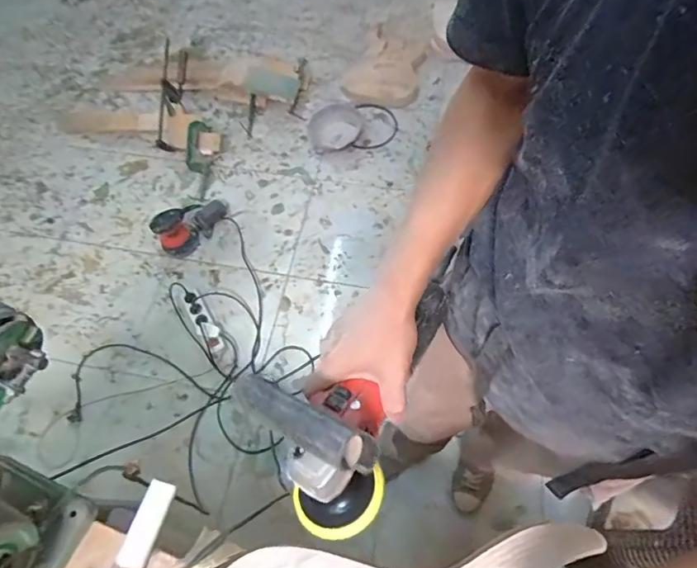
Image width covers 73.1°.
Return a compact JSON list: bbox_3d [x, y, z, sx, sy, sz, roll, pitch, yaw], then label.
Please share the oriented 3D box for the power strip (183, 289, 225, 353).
[{"bbox_3d":[-0.447,0.114,1.439,0.065,0.042,0.212,-34,65,-15],"label":"power strip"}]

